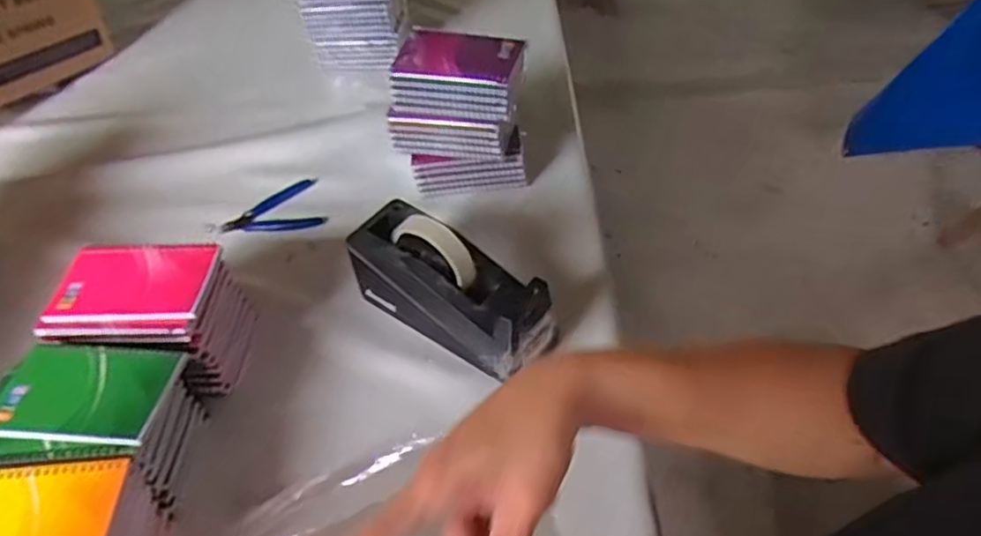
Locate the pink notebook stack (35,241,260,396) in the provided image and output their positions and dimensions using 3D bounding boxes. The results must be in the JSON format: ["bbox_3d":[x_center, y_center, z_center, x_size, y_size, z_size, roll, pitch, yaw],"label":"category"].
[{"bbox_3d":[-0.313,0.051,0.598,0.136,0.112,0.108,2,46,4],"label":"pink notebook stack"}]

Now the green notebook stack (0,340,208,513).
[{"bbox_3d":[-0.322,0.137,0.533,0.144,0.112,0.105,-1,46,2],"label":"green notebook stack"}]

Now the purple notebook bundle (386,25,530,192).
[{"bbox_3d":[-0.033,-0.182,0.751,0.154,0.159,0.096,8,49,10],"label":"purple notebook bundle"}]

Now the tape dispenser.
[{"bbox_3d":[-0.039,0.014,0.612,0.206,0.117,0.075,26,53,25],"label":"tape dispenser"}]

